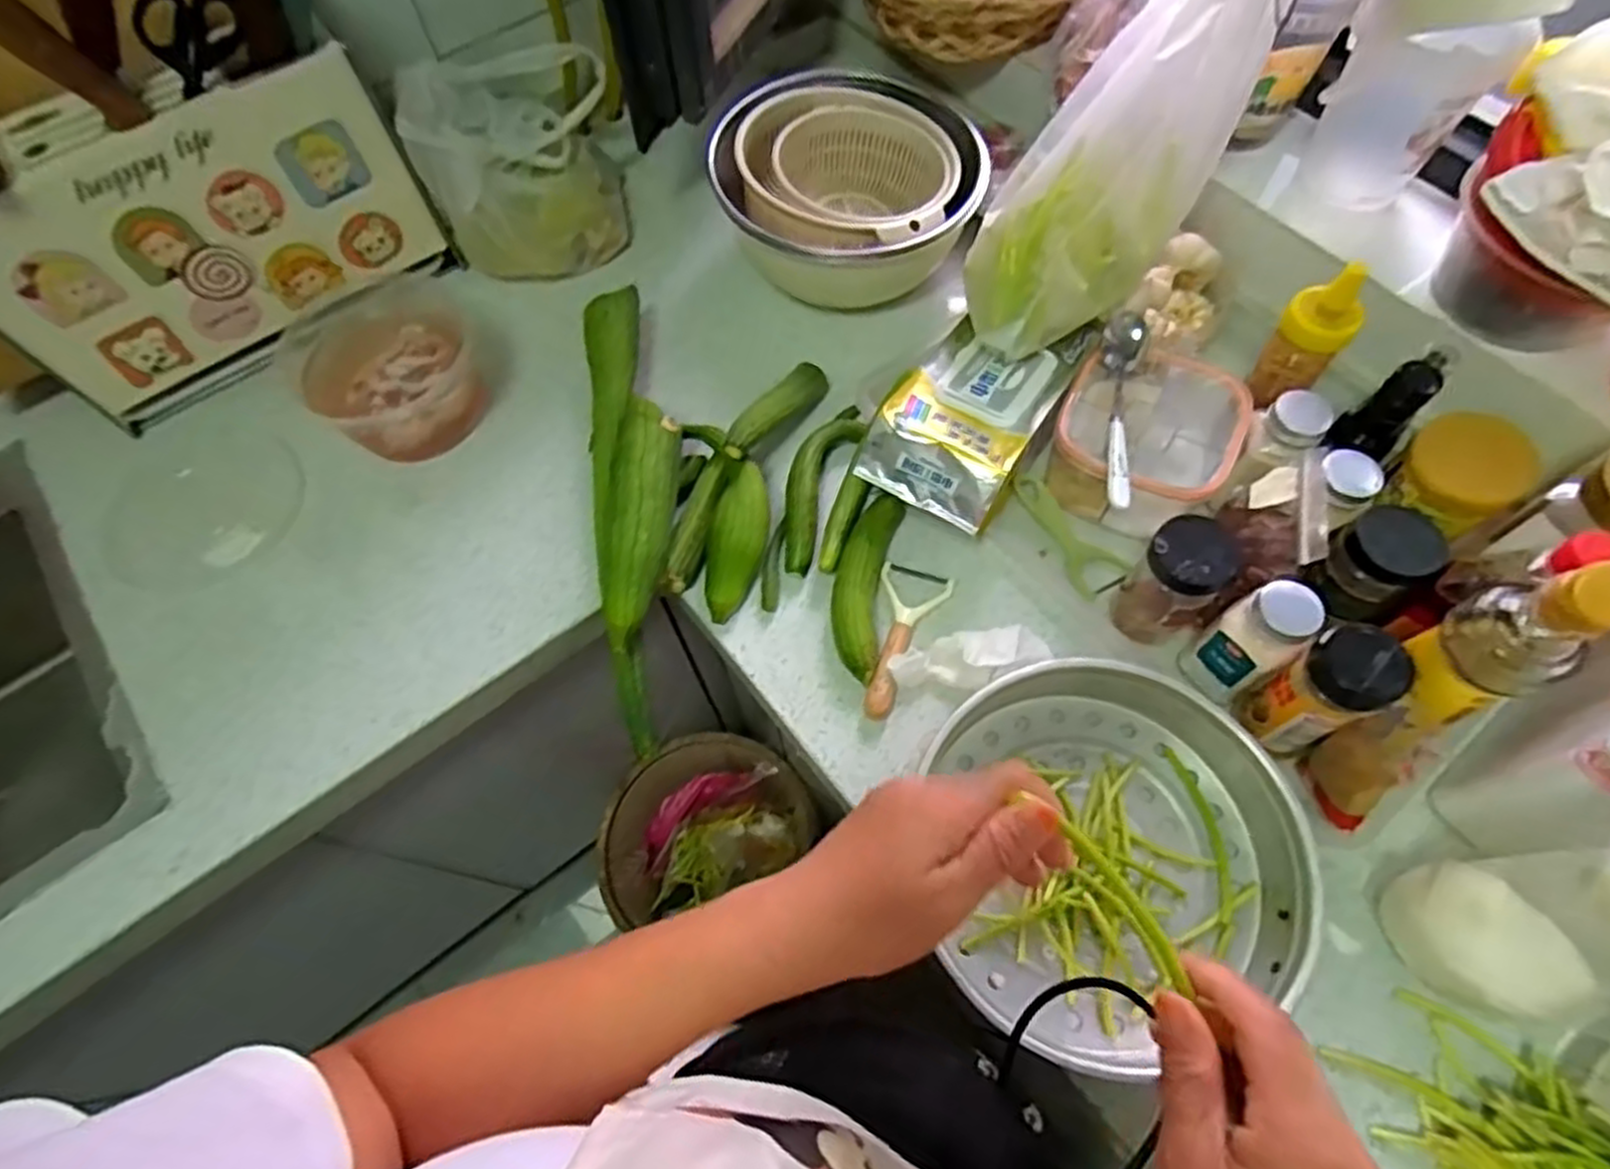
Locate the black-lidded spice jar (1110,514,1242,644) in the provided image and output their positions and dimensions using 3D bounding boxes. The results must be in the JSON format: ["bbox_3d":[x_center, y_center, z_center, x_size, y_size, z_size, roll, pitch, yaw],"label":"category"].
[{"bbox_3d":[0.277,0.000,0.605,0.046,0.114,0.059,-30,67,-12],"label":"black-lidded spice jar"}]

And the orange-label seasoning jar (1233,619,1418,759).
[{"bbox_3d":[0.350,0.073,0.541,0.059,0.122,0.055,-28,67,-11],"label":"orange-label seasoning jar"}]

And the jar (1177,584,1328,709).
[{"bbox_3d":[0.325,0.040,0.581,0.055,0.114,0.048,-37,69,-14],"label":"jar"}]

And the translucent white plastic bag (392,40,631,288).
[{"bbox_3d":[-0.281,-0.432,0.797,0.191,0.175,0.157,-19,65,-7],"label":"translucent white plastic bag"}]

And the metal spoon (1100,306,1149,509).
[{"bbox_3d":[0.246,-0.142,0.623,0.035,0.026,0.180,13,66,8],"label":"metal spoon"}]

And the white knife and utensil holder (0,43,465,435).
[{"bbox_3d":[-0.524,-0.297,0.714,0.356,0.233,0.082,-27,66,-10],"label":"white knife and utensil holder"}]

